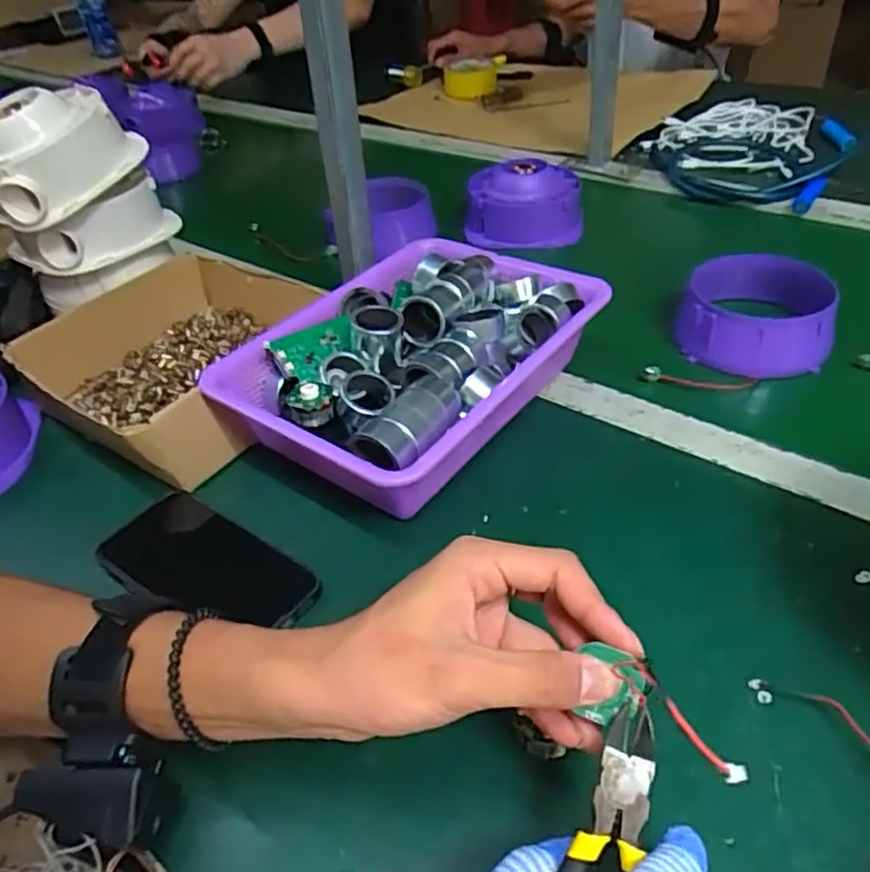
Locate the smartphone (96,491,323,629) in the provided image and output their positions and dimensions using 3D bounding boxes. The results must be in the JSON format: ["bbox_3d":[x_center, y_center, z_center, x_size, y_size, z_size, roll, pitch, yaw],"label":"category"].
[{"bbox_3d":[-0.146,0.087,0.445,0.144,0.012,0.069,26,59,25],"label":"smartphone"}]

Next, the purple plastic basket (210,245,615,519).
[{"bbox_3d":[-0.018,-0.063,0.530,0.194,0.068,0.266,22,49,29],"label":"purple plastic basket"}]

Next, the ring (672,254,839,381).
[{"bbox_3d":[0.271,-0.101,0.593,0.119,0.062,0.101,9,43,17],"label":"ring"}]

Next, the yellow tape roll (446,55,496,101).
[{"bbox_3d":[0.057,-0.567,1.096,0.084,0.048,0.079,-4,41,3],"label":"yellow tape roll"}]

